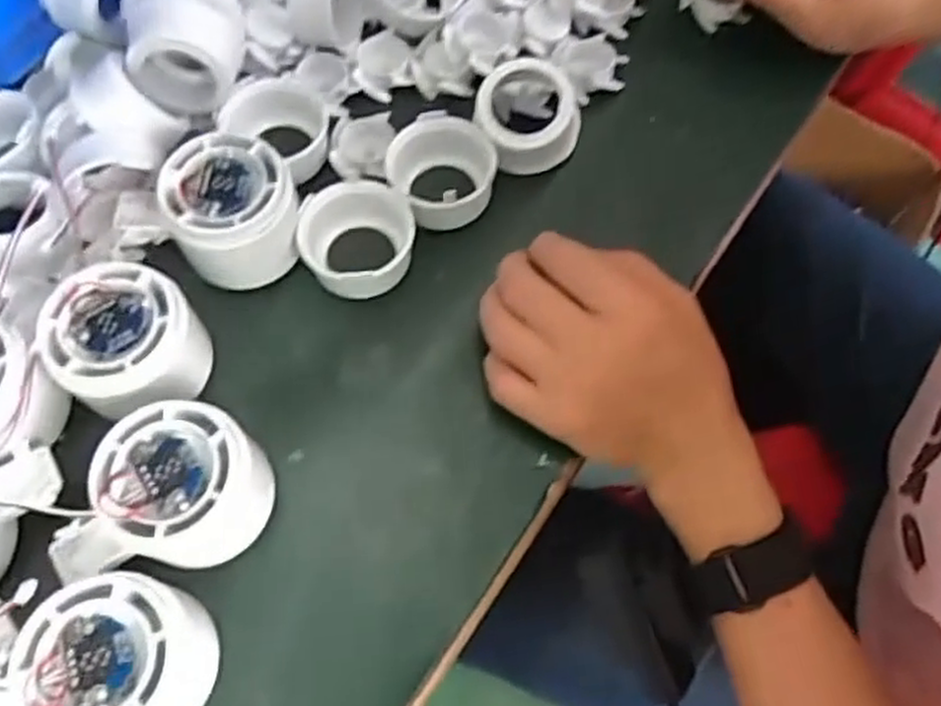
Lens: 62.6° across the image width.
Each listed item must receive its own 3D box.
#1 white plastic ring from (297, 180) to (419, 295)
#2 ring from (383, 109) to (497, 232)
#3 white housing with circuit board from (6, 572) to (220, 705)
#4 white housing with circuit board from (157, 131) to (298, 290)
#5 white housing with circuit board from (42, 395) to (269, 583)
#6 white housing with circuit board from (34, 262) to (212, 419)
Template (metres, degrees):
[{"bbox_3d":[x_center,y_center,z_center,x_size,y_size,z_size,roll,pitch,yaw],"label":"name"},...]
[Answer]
[{"bbox_3d":[-0.054,-0.054,0.373,0.053,0.029,0.052,1,67,-2],"label":"white plastic ring"},{"bbox_3d":[-0.015,-0.090,0.384,0.051,0.031,0.058,0,67,-3],"label":"ring"},{"bbox_3d":[-0.126,0.114,0.285,0.059,0.050,0.056,1,67,-2],"label":"white housing with circuit board"},{"bbox_3d":[-0.109,-0.063,0.361,0.057,0.051,0.057,1,67,-2],"label":"white housing with circuit board"},{"bbox_3d":[-0.124,0.056,0.309,0.079,0.049,0.061,-1,67,-3],"label":"white housing with circuit board"},{"bbox_3d":[-0.148,-0.005,0.335,0.058,0.048,0.063,-34,72,-15],"label":"white housing with circuit board"}]

